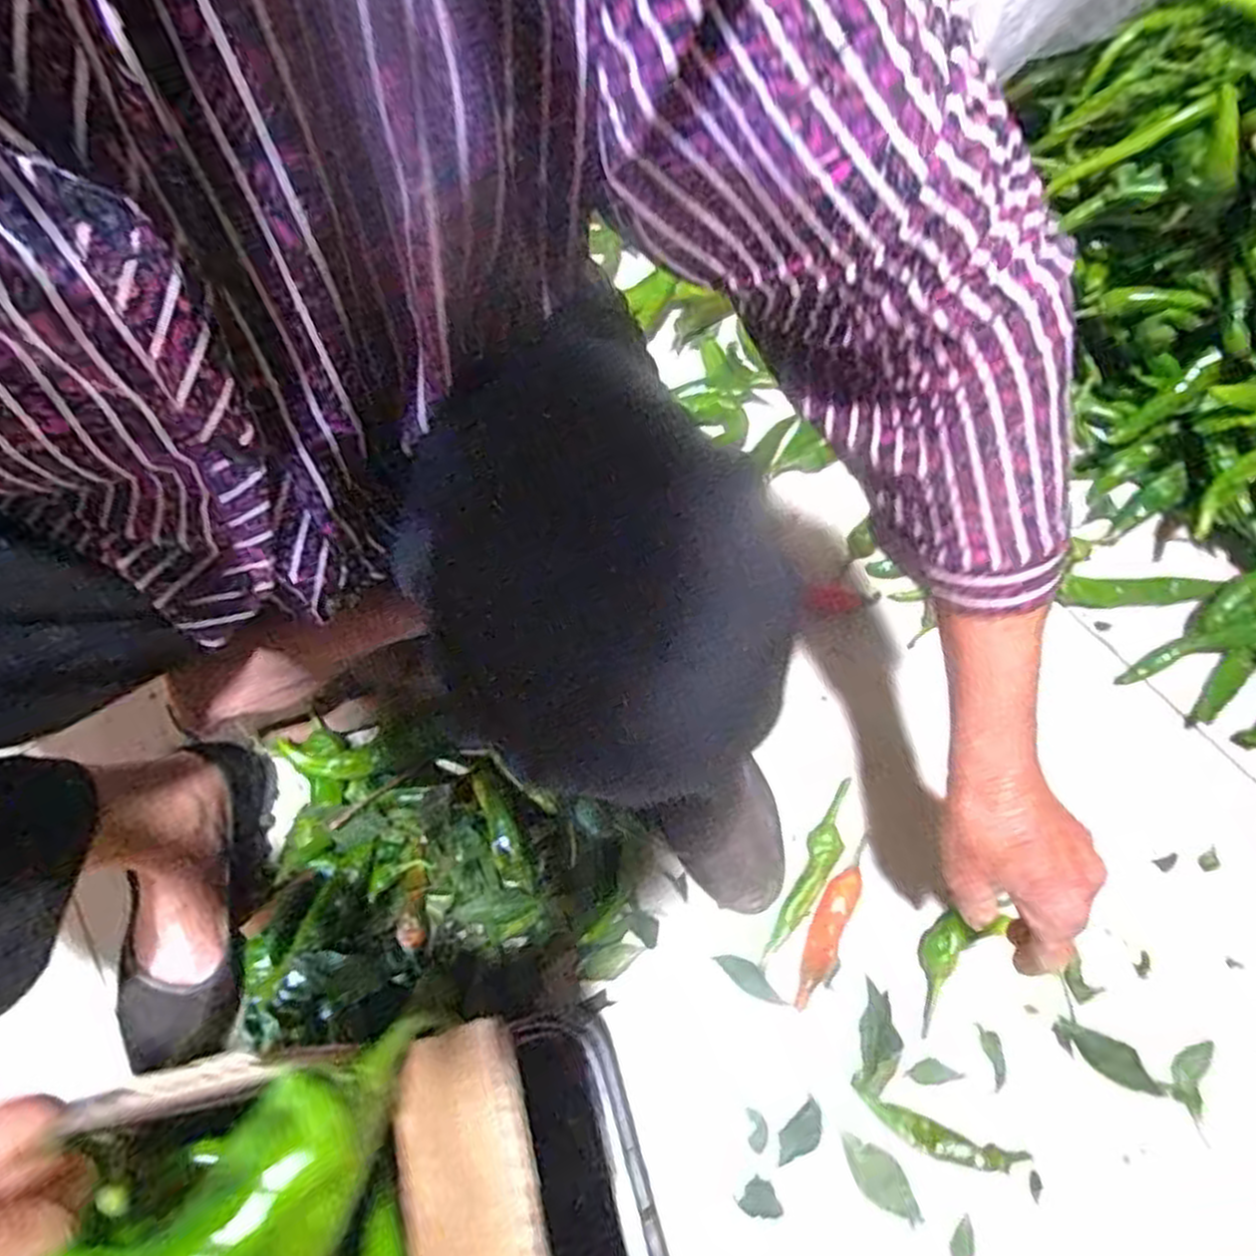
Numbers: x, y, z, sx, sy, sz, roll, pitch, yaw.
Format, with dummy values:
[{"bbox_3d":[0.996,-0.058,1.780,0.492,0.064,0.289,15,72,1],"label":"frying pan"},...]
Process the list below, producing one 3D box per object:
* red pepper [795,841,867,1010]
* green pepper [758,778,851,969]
[{"bbox_3d":[0.150,0.216,0.583,0.025,0.018,0.128,22,66,12],"label":"red pepper"},{"bbox_3d":[0.139,0.185,0.599,0.025,0.023,0.153,30,68,16],"label":"green pepper"}]

